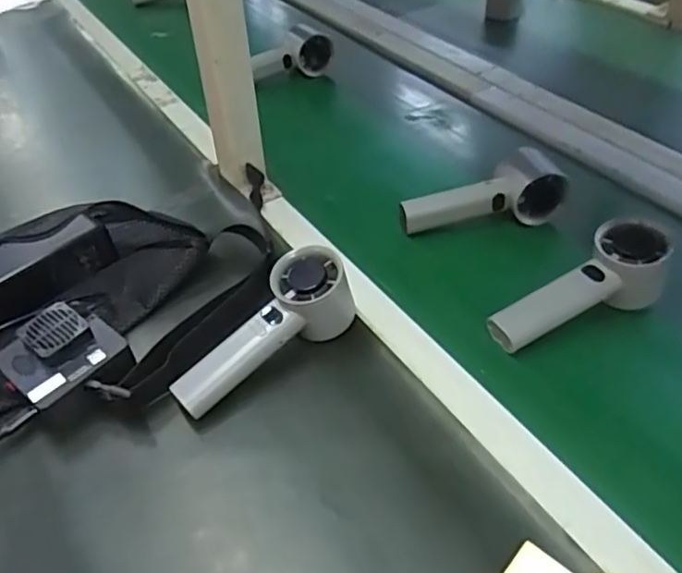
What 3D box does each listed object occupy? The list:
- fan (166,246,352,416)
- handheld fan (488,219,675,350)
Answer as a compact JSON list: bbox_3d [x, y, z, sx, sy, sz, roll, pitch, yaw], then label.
[{"bbox_3d":[-0.059,0.032,0.471,0.158,0.061,0.055,-29,48,-22],"label":"fan"},{"bbox_3d":[0.193,0.005,0.489,0.150,0.057,0.054,-26,47,-19],"label":"handheld fan"}]

